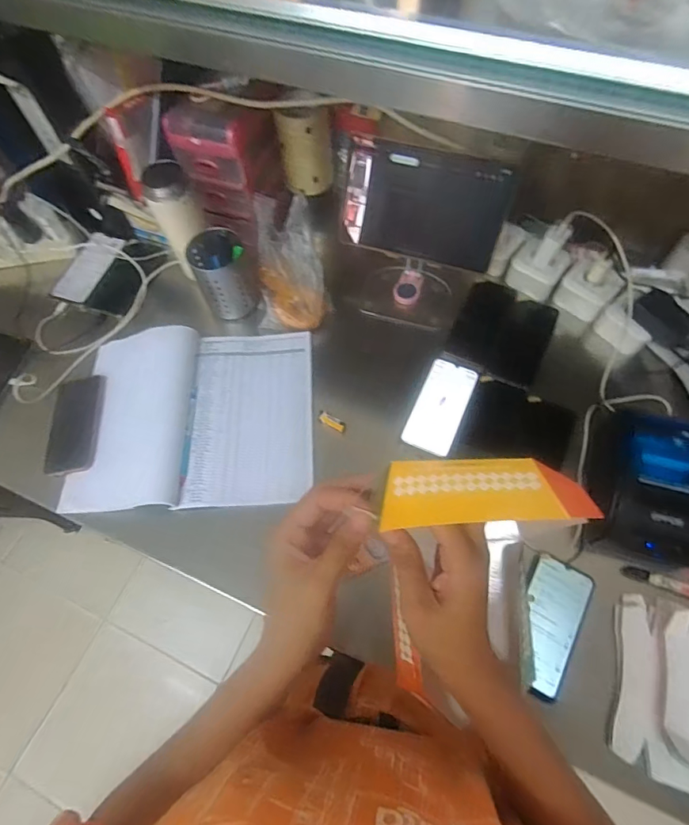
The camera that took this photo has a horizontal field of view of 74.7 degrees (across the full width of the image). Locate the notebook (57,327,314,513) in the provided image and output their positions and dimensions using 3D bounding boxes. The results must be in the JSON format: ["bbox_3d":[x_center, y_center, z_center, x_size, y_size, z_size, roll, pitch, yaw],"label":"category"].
[{"bbox_3d":[-0.232,0.001,0.721,0.358,0.027,0.301,-1,65,1],"label":"notebook"}]

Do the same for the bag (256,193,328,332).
[{"bbox_3d":[-0.092,-0.246,0.761,0.119,0.122,0.176,-1,65,1],"label":"bag"}]

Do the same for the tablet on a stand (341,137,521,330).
[{"bbox_3d":[0.110,-0.275,0.731,0.250,0.216,0.150,19,67,10],"label":"tablet on a stand"}]

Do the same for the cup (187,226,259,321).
[{"bbox_3d":[-0.204,-0.234,0.777,0.083,0.127,0.085,-1,65,2],"label":"cup"}]

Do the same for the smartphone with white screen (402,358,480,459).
[{"bbox_3d":[0.152,-0.011,0.709,0.079,0.008,0.161,21,67,11],"label":"smartphone with white screen"}]

